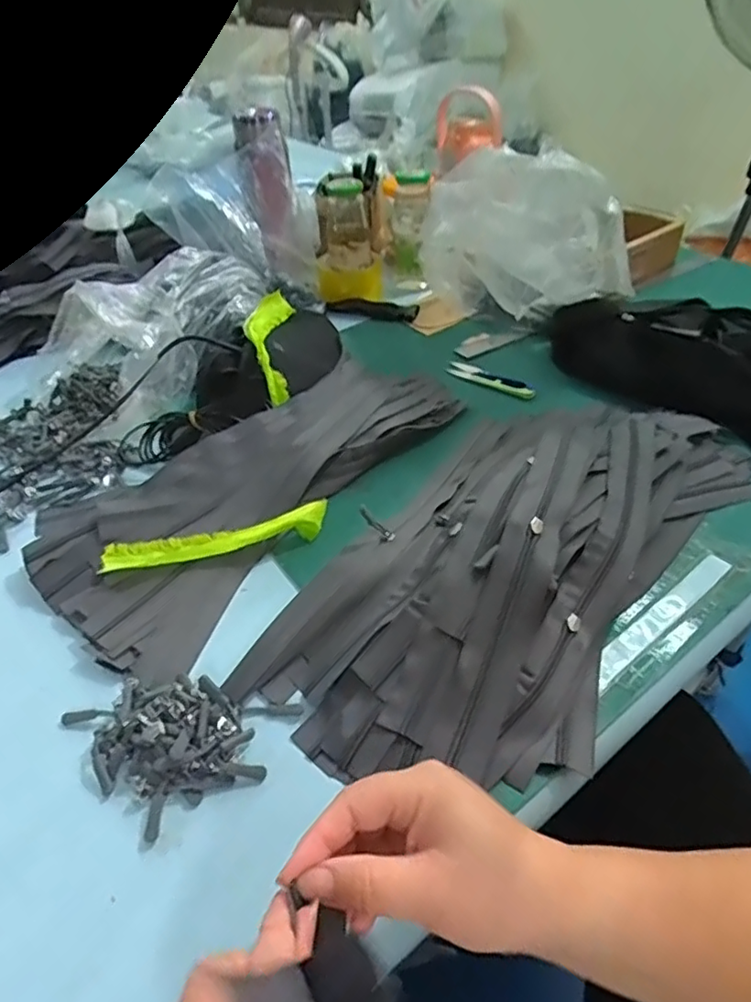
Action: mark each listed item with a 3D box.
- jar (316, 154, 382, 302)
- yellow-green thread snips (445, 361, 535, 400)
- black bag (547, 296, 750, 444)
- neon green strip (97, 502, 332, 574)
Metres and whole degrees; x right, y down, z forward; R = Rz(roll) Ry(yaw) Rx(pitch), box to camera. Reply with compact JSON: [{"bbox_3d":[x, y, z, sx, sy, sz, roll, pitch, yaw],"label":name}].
[{"bbox_3d":[-0.041,-0.399,0.900,0.096,0.183,0.111,-4,42,-2],"label":"jar"},{"bbox_3d":[0.135,-0.147,0.725,0.024,0.008,0.126,-33,51,-30],"label":"yellow-green thread snips"},{"bbox_3d":[0.345,-0.158,0.660,0.133,0.085,0.298,-34,51,-30],"label":"black bag"},{"bbox_3d":[-0.133,0.035,0.518,0.190,0.021,0.038,-14,43,-13],"label":"neon green strip"}]

